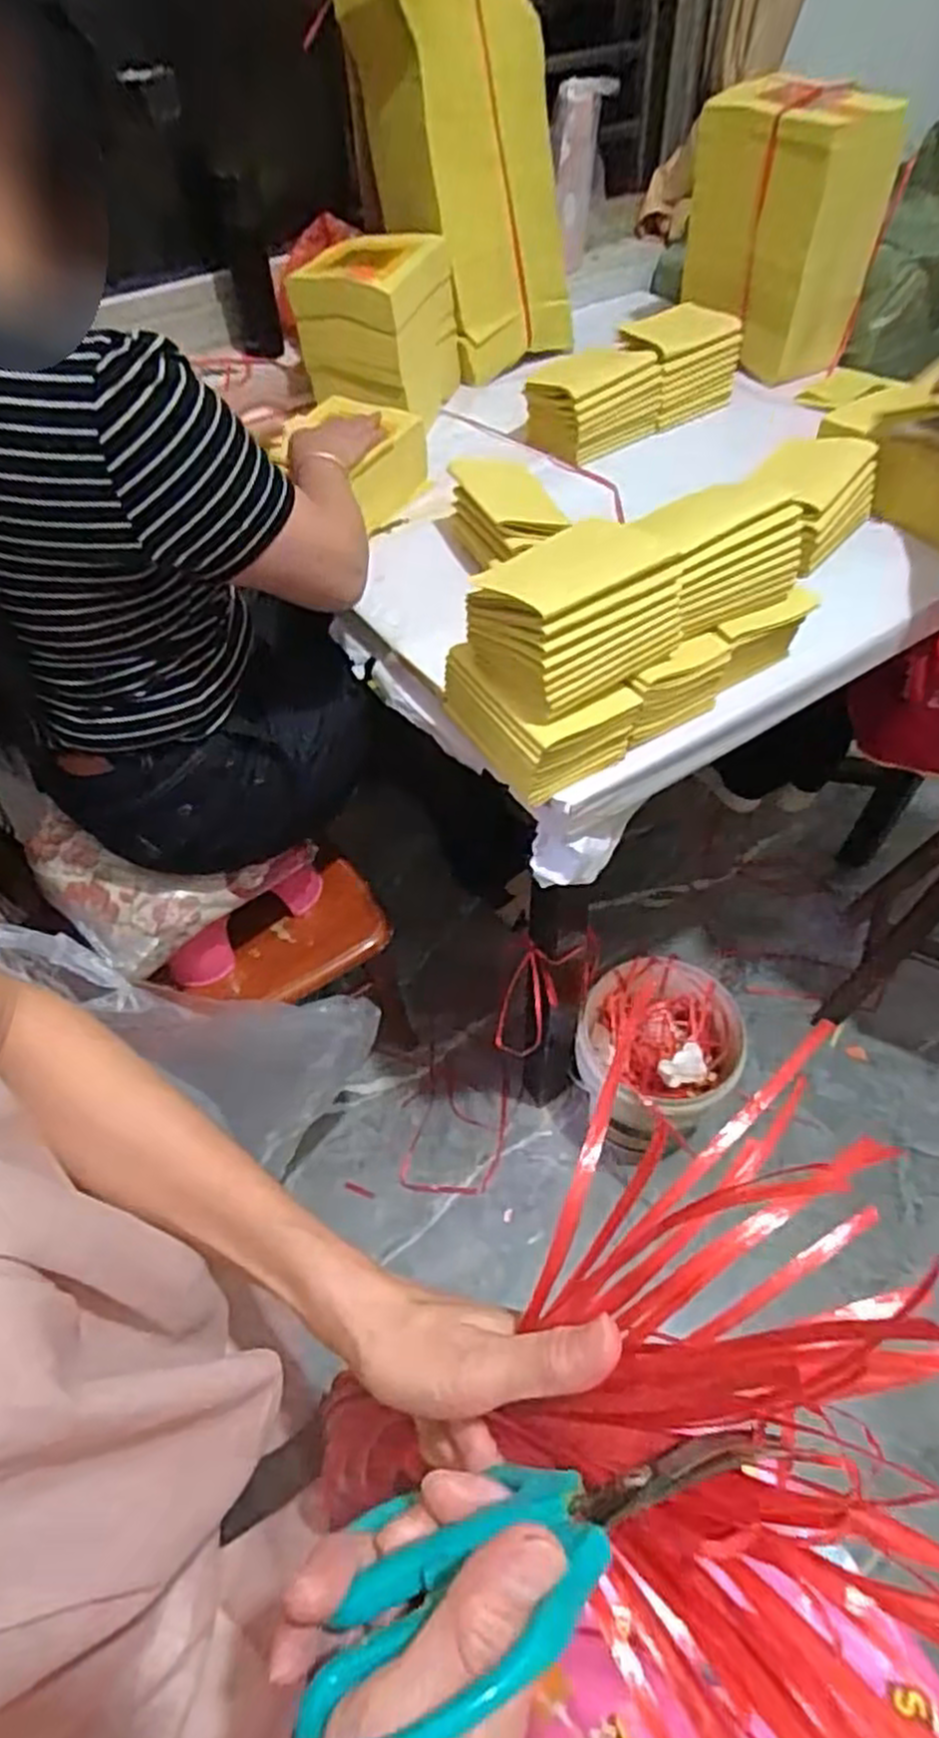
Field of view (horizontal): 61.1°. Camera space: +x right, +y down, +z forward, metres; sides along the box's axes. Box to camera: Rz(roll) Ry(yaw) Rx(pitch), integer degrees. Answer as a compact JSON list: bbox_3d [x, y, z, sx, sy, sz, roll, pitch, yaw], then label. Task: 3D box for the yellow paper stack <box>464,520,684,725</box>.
[{"bbox_3d":[0.096,-0.236,0.720,0.183,0.101,0.127,-35,59,-22],"label":"yellow paper stack"}]

